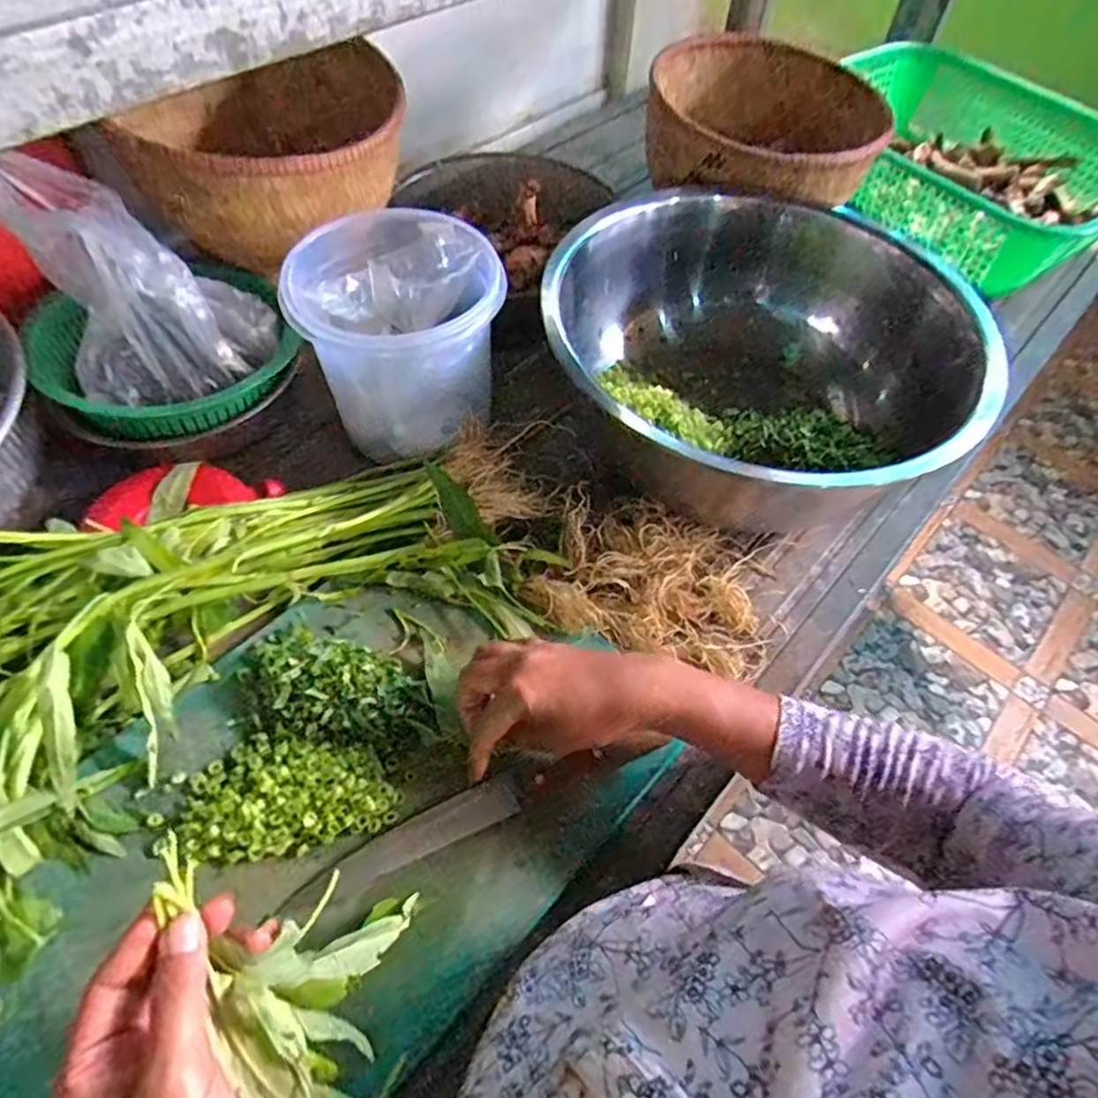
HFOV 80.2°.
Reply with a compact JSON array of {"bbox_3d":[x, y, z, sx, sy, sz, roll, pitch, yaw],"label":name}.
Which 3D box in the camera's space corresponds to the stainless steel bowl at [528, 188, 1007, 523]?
[{"bbox_3d":[0.184,-0.168,0.599,0.350,0.160,0.326,1,57,-2],"label":"stainless steel bowl"}]

